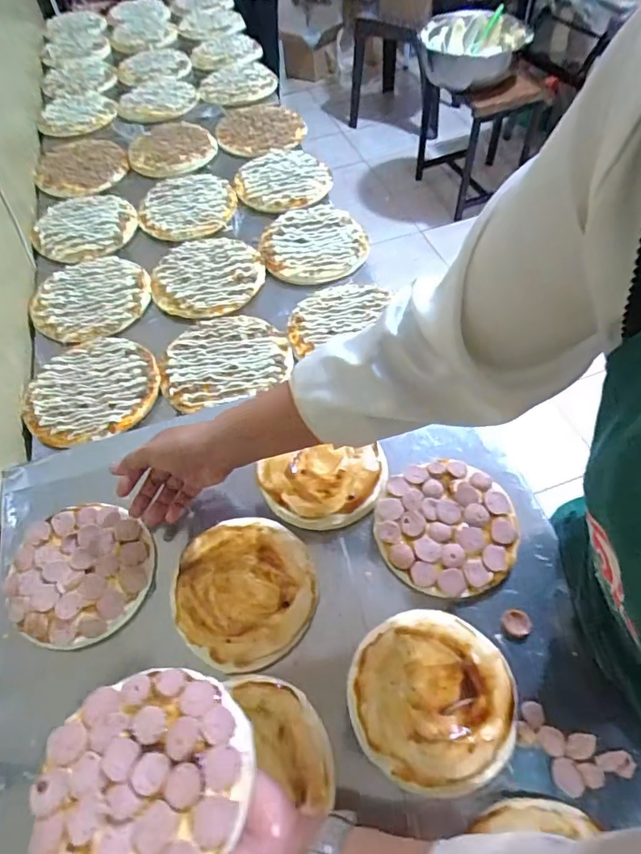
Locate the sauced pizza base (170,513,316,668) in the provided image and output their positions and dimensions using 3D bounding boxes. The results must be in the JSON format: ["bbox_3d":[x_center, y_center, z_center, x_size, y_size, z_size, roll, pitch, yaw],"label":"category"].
[{"bbox_3d":[-0.079,0.167,0.512,0.140,0.021,0.145,-1,56,2],"label":"sauced pizza base"}]

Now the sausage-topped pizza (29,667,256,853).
[{"bbox_3d":[-0.124,0.242,0.339,0.145,0.024,0.144,-1,52,2],"label":"sausage-topped pizza"}]

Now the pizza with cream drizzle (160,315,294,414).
[{"bbox_3d":[-0.153,-0.112,0.778,0.198,0.014,0.180,-1,56,2],"label":"pizza with cream drizzle"}]

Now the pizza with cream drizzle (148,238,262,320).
[{"bbox_3d":[-0.206,-0.281,0.895,0.198,0.025,0.202,-19,58,-10],"label":"pizza with cream drizzle"}]

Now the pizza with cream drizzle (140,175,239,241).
[{"bbox_3d":[-0.272,-0.457,1.009,0.193,0.014,0.208,-12,53,-6],"label":"pizza with cream drizzle"}]

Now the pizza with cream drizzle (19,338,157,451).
[{"bbox_3d":[-0.354,-0.060,0.765,0.196,0.018,0.202,-1,56,2],"label":"pizza with cream drizzle"}]

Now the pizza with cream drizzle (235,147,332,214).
[{"bbox_3d":[-0.079,-0.526,1.044,0.192,0.020,0.223,-12,57,-6],"label":"pizza with cream drizzle"}]

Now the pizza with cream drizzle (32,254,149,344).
[{"bbox_3d":[-0.405,-0.234,0.880,0.198,0.018,0.200,-15,57,-7],"label":"pizza with cream drizzle"}]

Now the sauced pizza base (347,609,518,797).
[{"bbox_3d":[0.102,0.244,0.452,0.146,0.024,0.138,-1,56,2],"label":"sauced pizza base"}]

